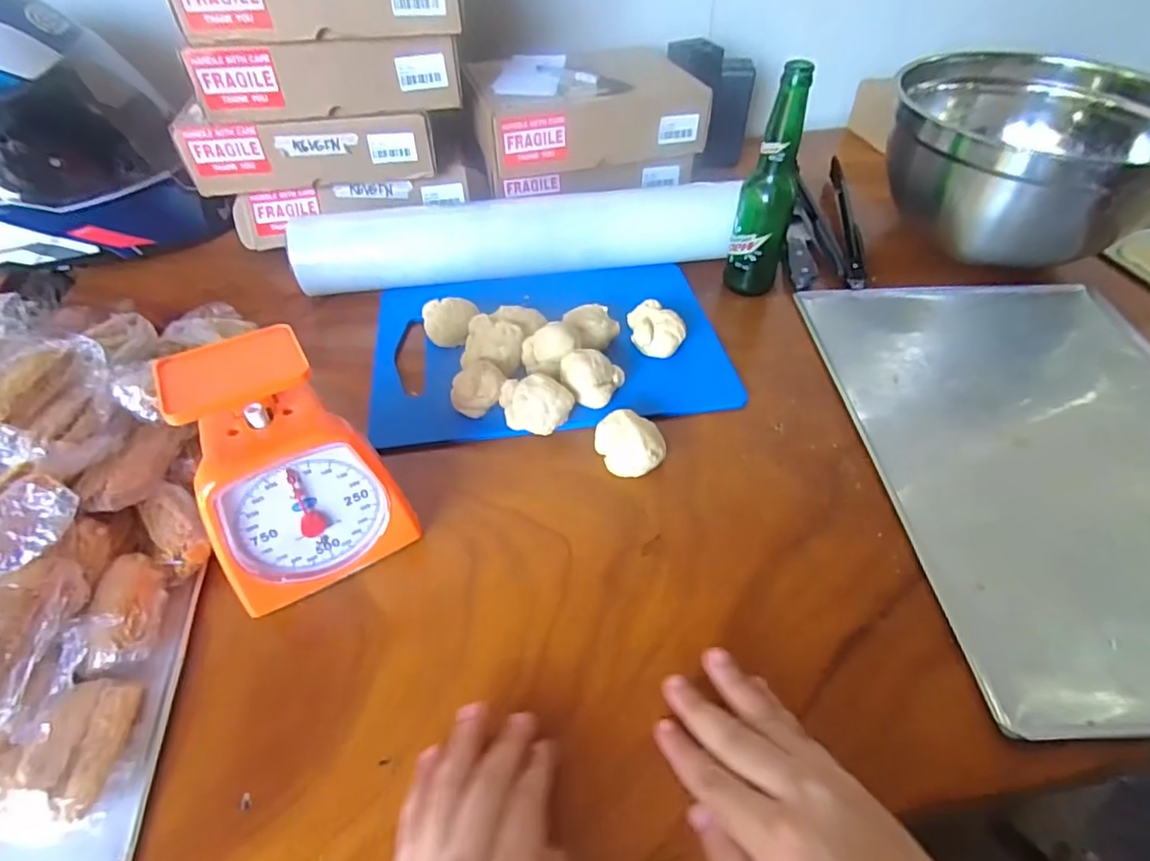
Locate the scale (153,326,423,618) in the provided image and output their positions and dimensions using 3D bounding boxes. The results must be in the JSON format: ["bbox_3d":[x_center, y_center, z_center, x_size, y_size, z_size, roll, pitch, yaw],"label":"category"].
[{"bbox_3d":[-0.188,0.026,0.383,0.111,0.153,0.085,-24,51,-20],"label":"scale"}]

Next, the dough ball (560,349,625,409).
[{"bbox_3d":[0.013,-0.047,0.508,0.049,0.032,0.041,15,49,15],"label":"dough ball"}]

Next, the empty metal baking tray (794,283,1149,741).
[{"bbox_3d":[0.407,0.007,0.487,0.316,0.012,0.448,-1,47,0],"label":"empty metal baking tray"}]

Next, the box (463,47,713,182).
[{"bbox_3d":[0.013,-0.396,0.708,0.264,0.094,0.137,-13,48,-11],"label":"box"}]

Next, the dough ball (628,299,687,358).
[{"bbox_3d":[0.079,-0.097,0.559,0.050,0.031,0.052,-1,47,1],"label":"dough ball"}]

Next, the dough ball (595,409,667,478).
[{"bbox_3d":[0.044,0.012,0.471,0.055,0.038,0.044,7,47,7],"label":"dough ball"}]

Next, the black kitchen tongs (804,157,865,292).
[{"bbox_3d":[0.339,-0.265,0.732,0.023,0.036,0.283,7,47,8],"label":"black kitchen tongs"}]

